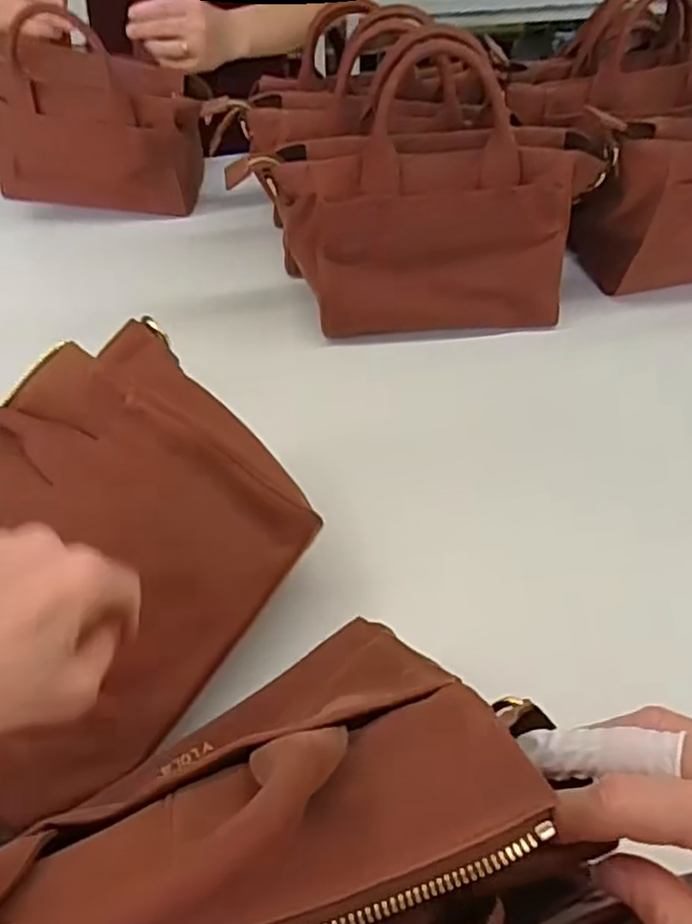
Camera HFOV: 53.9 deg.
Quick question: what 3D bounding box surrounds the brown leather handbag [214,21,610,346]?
[{"bbox_3d":[0.069,-0.246,0.639,0.326,0.214,0.131,-4,46,-3],"label":"brown leather handbag"}]

